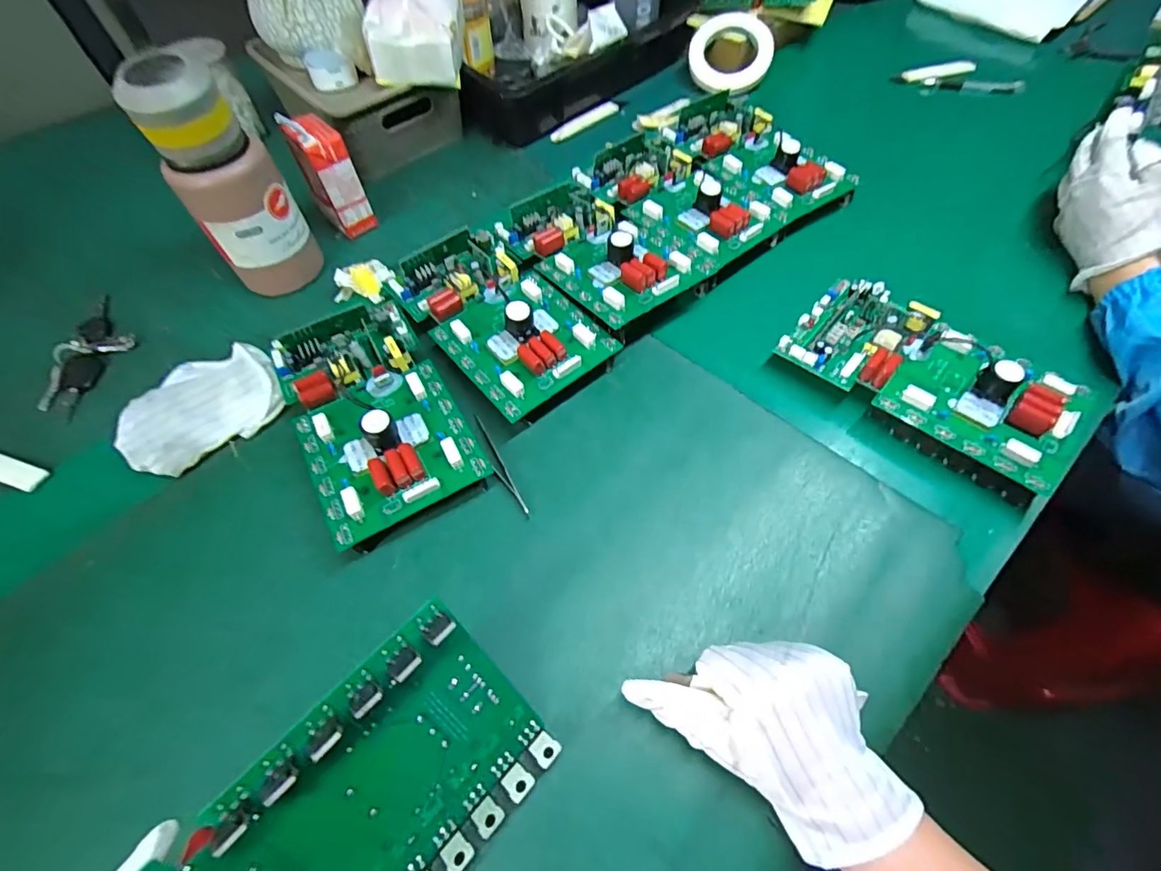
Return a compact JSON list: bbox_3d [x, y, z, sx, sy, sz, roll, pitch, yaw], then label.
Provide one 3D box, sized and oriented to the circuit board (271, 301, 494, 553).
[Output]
[{"bbox_3d":[-0.177,-0.020,0.442,0.127,0.049,0.212,-28,62,-14],"label":"circuit board"}]

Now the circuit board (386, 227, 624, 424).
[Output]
[{"bbox_3d":[-0.079,-0.116,0.496,0.127,0.046,0.214,-36,65,-18],"label":"circuit board"}]

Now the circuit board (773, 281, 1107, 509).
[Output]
[{"bbox_3d":[0.303,-0.053,0.451,0.231,0.048,0.120,36,66,21],"label":"circuit board"}]

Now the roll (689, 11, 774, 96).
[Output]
[{"bbox_3d":[0.213,-0.545,0.734,0.112,0.012,0.119,-1,86,9],"label":"roll"}]

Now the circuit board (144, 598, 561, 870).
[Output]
[{"bbox_3d":[-0.120,0.209,0.259,0.221,0.127,0.025,-42,26,-26],"label":"circuit board"}]

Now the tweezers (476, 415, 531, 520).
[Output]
[{"bbox_3d":[-0.068,0.026,0.434,0.011,0.011,0.099,-25,63,-12],"label":"tweezers"}]

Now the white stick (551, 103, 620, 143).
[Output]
[{"bbox_3d":[0.006,-0.439,0.728,0.120,0.017,0.013,-37,65,-18],"label":"white stick"}]

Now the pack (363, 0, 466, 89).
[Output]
[{"bbox_3d":[-0.190,-0.490,0.604,0.099,0.089,0.141,2,59,3],"label":"pack"}]

